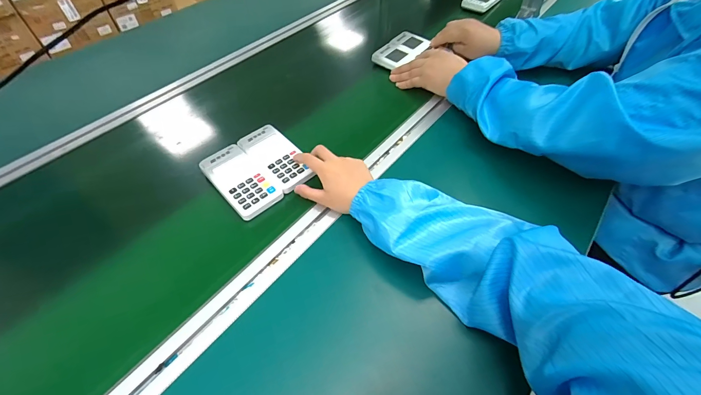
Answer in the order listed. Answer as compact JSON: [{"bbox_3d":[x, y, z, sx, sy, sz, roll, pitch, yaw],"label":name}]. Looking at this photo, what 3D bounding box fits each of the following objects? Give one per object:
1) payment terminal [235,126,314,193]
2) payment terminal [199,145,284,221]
[{"bbox_3d":[-0.122,-0.066,0.522,0.065,0.011,0.142,-32,61,-22],"label":"payment terminal"},{"bbox_3d":[-0.171,-0.028,0.499,0.071,0.015,0.137,-36,61,-24],"label":"payment terminal"}]

